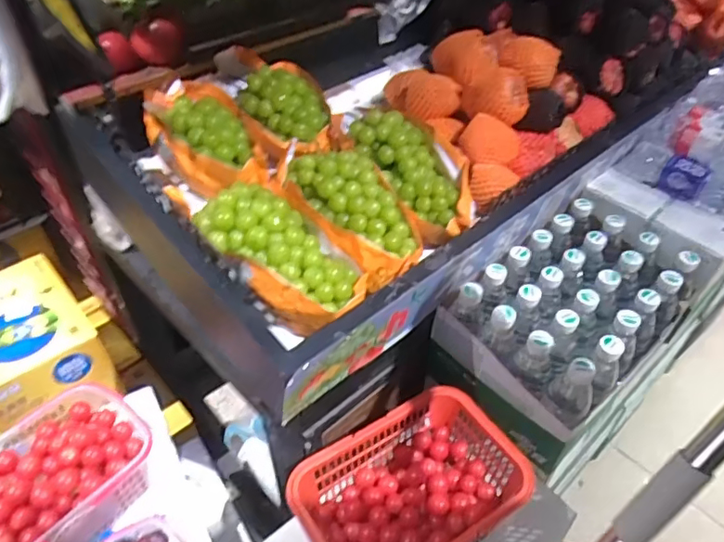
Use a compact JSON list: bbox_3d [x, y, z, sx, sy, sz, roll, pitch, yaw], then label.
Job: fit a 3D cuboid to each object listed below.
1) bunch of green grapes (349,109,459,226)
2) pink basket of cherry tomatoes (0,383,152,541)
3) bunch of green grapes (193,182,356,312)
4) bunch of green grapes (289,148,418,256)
[{"bbox_3d":[0.072,-0.169,0.850,0.094,0.056,0.220,-31,79,-31],"label":"bunch of green grapes"},{"bbox_3d":[-0.438,0.295,0.740,0.204,0.101,0.289,27,50,26],"label":"pink basket of cherry tomatoes"},{"bbox_3d":[-0.099,-0.038,0.708,0.222,0.056,0.115,35,48,7],"label":"bunch of green grapes"},{"bbox_3d":[-0.009,-0.089,0.795,0.127,0.075,0.213,-20,66,-31],"label":"bunch of green grapes"}]

